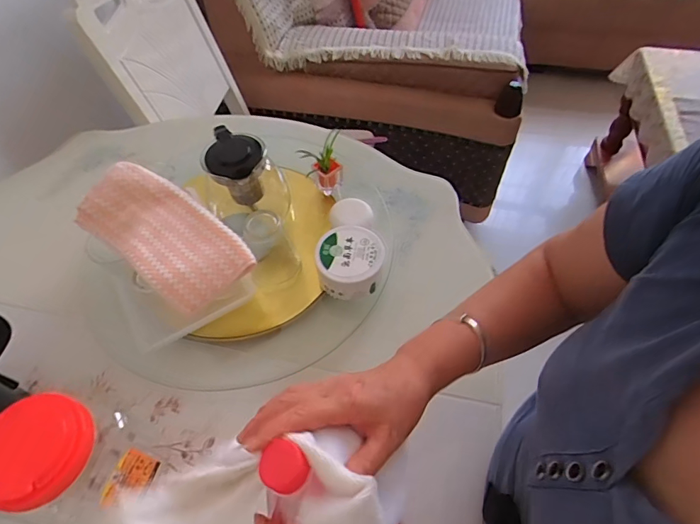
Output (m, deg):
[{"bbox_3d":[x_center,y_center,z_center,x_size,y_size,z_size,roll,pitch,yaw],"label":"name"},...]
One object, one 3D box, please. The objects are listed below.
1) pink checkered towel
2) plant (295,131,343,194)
[{"bbox_3d":[-0.230,-0.035,0.529,0.229,0.049,0.116,33,62,22],"label":"pink checkered towel"},{"bbox_3d":[-0.046,-0.147,0.684,0.066,0.091,0.042,-5,55,-2],"label":"plant"}]

